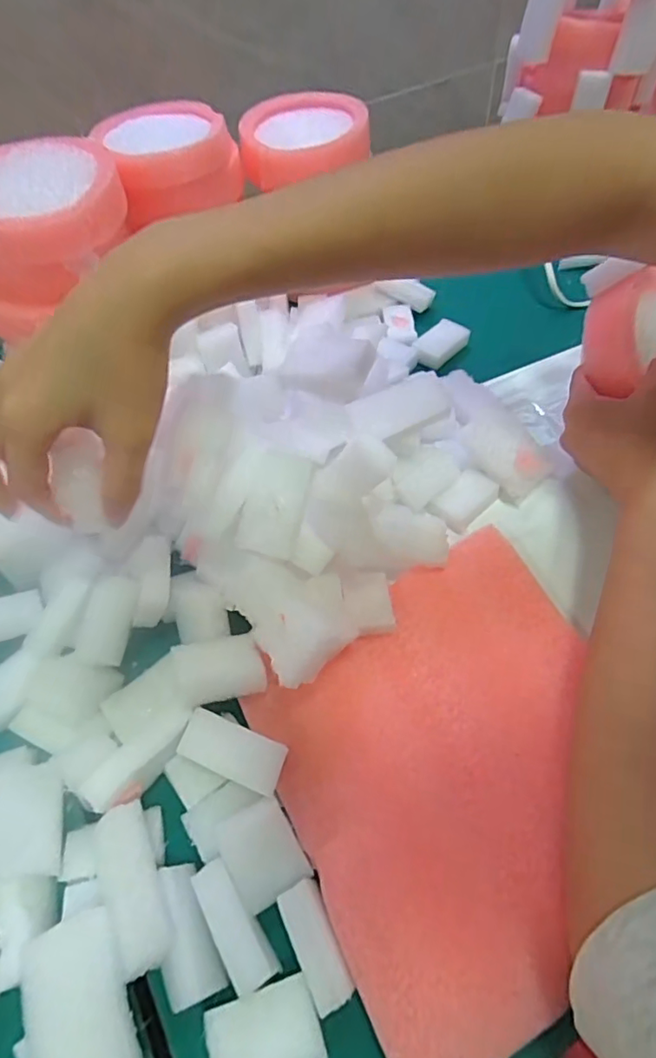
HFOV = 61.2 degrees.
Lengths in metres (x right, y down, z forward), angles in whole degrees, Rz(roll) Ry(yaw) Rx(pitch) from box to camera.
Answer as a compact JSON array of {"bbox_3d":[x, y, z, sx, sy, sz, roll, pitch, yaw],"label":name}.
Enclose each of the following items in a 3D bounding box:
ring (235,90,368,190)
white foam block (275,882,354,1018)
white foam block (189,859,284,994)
[{"bbox_3d":[-0.018,-0.306,0.426,0.096,0.027,0.089,-6,56,1],"label":"ring"},{"bbox_3d":[-0.005,0.169,0.226,0.017,0.008,0.043,-23,57,-10],"label":"white foam block"},{"bbox_3d":[-0.041,0.167,0.234,0.017,0.010,0.049,-31,75,-15],"label":"white foam block"}]

